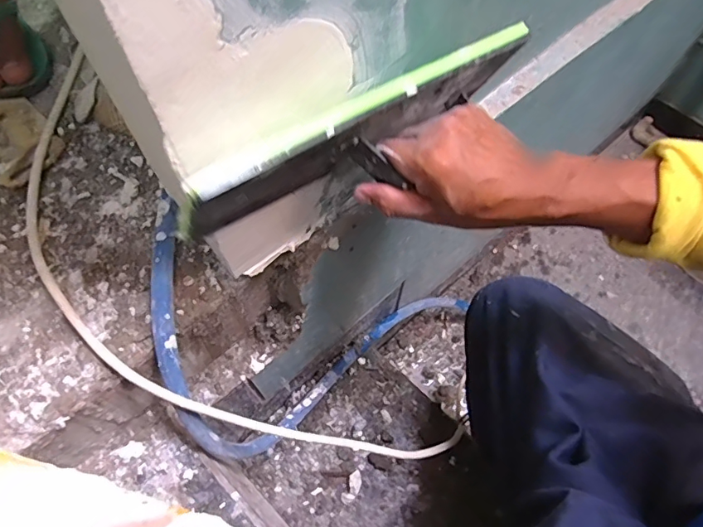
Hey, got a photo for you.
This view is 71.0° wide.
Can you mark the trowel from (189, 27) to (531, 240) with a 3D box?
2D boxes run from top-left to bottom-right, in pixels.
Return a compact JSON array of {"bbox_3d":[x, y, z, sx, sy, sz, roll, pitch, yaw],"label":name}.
[{"bbox_3d":[0.015,-0.101,0.360,0.297,0.081,0.057,-31,68,-19],"label":"trowel"}]

